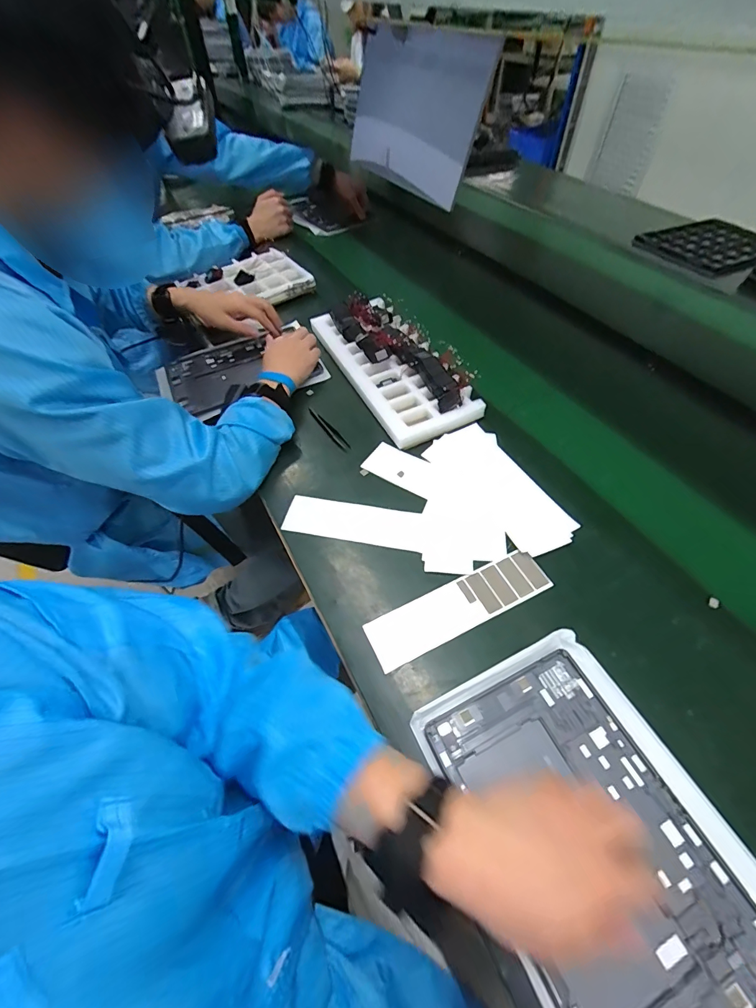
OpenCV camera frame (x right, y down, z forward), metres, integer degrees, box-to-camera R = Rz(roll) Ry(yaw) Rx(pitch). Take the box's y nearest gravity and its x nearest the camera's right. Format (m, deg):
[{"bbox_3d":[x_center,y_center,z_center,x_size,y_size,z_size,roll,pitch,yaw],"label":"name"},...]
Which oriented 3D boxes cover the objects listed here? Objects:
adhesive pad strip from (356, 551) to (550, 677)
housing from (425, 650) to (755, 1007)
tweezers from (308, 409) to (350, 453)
[{"bbox_3d":[0.091,0.115,0.465,0.214,0.006,0.057,-22,56,-14],"label":"adhesive pad strip"},{"bbox_3d":[0.175,0.273,0.339,0.167,0.010,0.254,-21,55,-15],"label":"housing"},{"bbox_3d":[-0.077,-0.118,0.649,0.017,0.009,0.110,-30,58,-20],"label":"tweezers"}]

